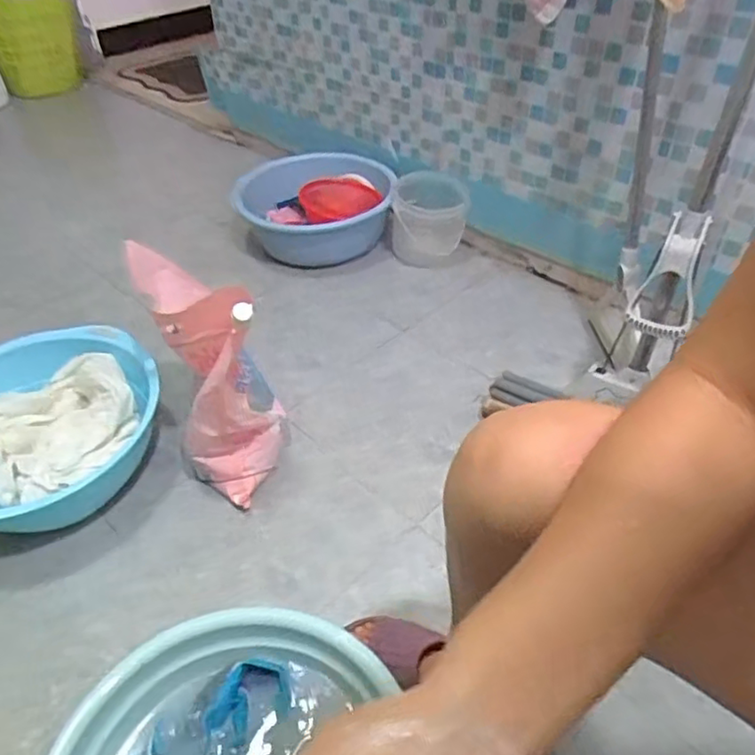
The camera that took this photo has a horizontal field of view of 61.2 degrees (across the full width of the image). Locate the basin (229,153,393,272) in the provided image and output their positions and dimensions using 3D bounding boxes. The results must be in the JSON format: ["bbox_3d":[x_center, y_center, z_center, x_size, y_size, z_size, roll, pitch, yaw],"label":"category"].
[{"bbox_3d":[-0.145,-0.381,1.425,0.310,0.133,0.336,-1,42,1],"label":"basin"}]

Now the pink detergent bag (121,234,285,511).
[{"bbox_3d":[-0.220,-0.002,0.891,0.150,0.311,0.211,-14,43,-13],"label":"pink detergent bag"}]

